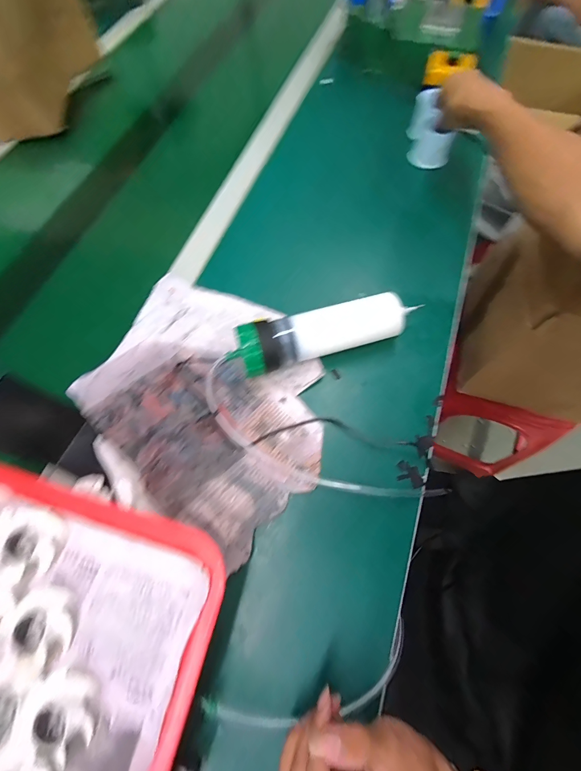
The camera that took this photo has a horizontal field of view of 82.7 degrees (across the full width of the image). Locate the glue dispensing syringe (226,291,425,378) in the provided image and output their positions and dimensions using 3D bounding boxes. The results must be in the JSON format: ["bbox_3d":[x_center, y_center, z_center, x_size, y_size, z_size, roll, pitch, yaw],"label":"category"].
[{"bbox_3d":[0.037,-0.062,0.385,0.208,0.062,0.056,-19,66,-8],"label":"glue dispensing syringe"}]

